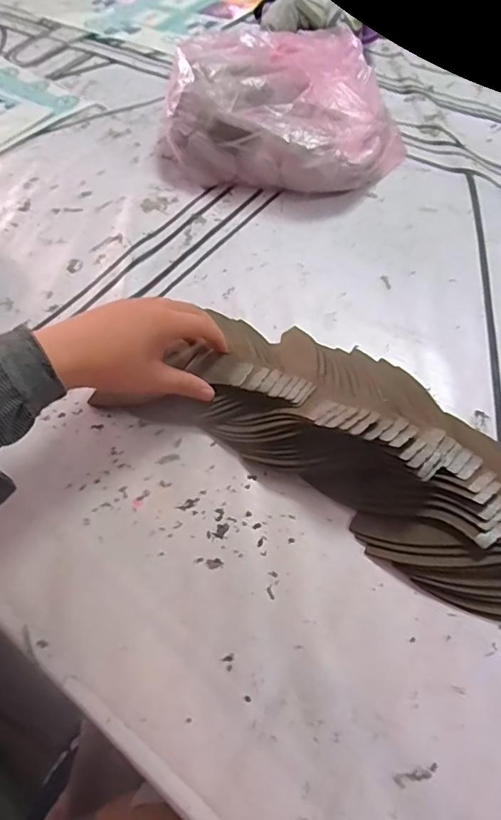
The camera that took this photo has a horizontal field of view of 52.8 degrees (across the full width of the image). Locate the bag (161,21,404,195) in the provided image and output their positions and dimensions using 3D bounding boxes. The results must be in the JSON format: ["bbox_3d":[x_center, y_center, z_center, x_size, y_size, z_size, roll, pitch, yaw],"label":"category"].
[{"bbox_3d":[0.058,-0.411,0.675,0.296,0.100,0.282,17,59,14],"label":"bag"}]

